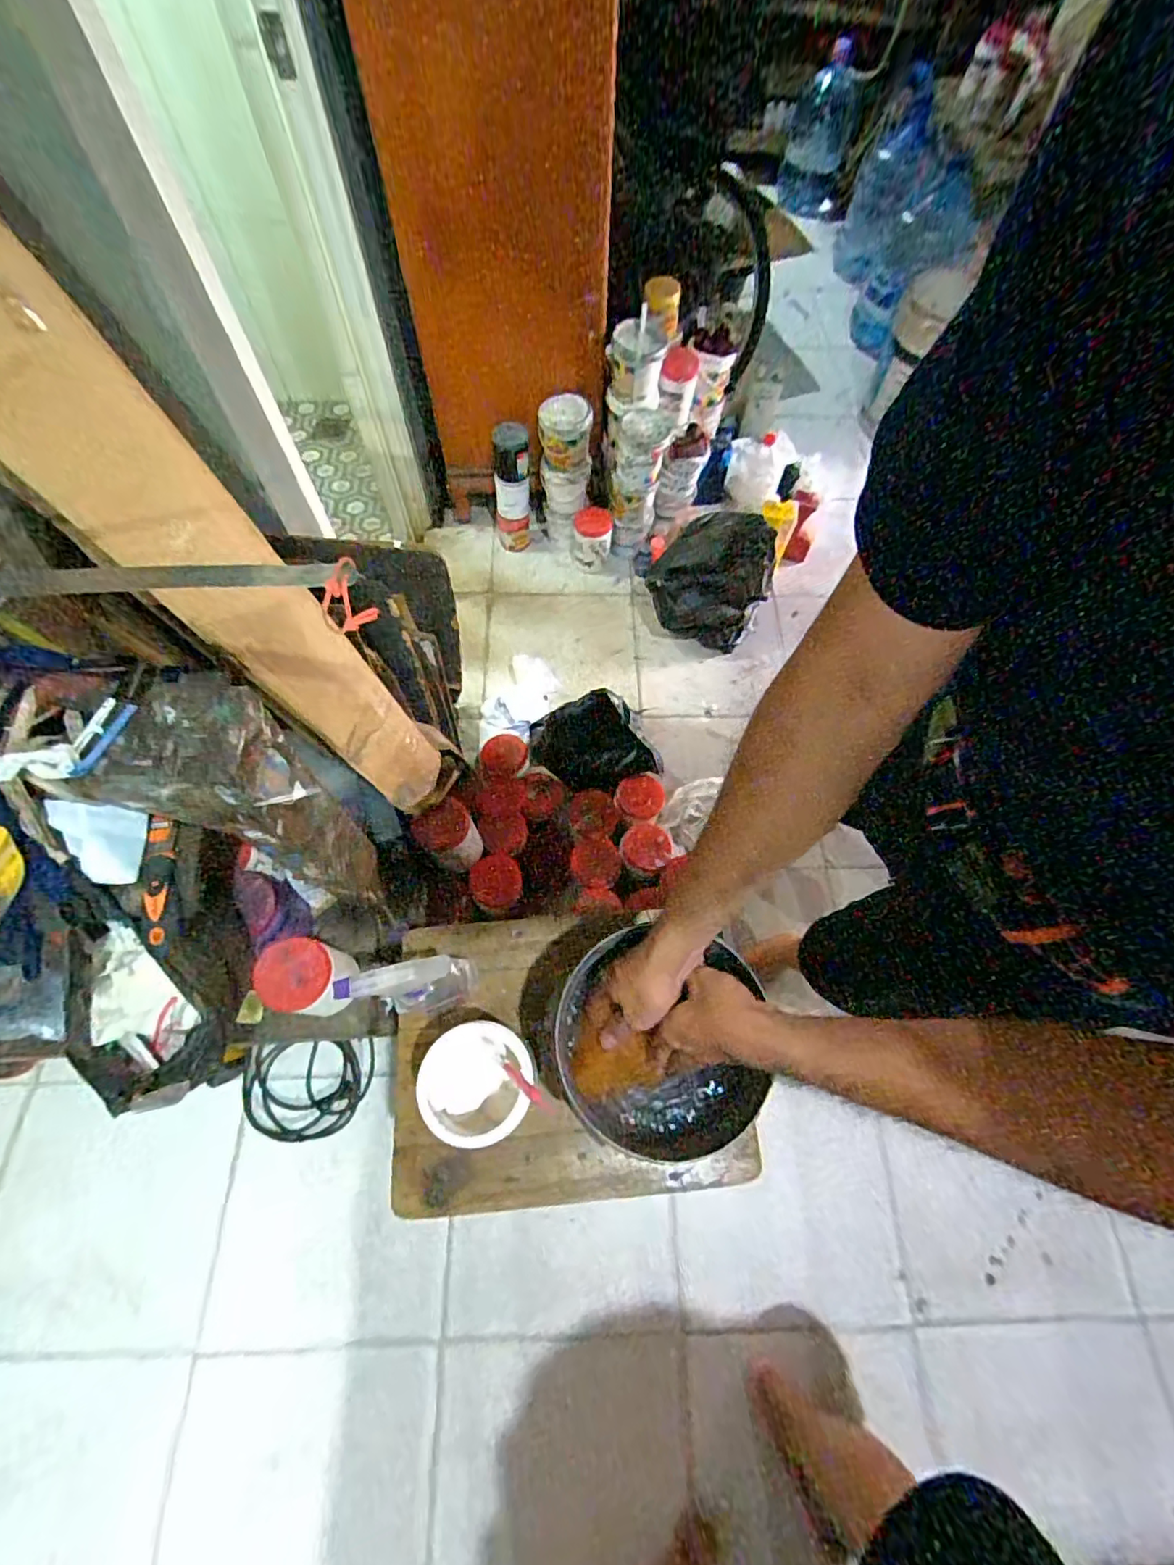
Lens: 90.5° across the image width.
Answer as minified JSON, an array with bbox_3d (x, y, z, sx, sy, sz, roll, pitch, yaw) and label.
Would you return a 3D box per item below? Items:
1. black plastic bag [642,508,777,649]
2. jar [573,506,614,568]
[{"bbox_3d":[0.315,-0.528,1.543,0.291,0.223,0.279,10,65,4],"label":"black plastic bag"},{"bbox_3d":[0.015,-0.675,1.632,0.106,0.160,0.094,2,65,0],"label":"jar"}]

